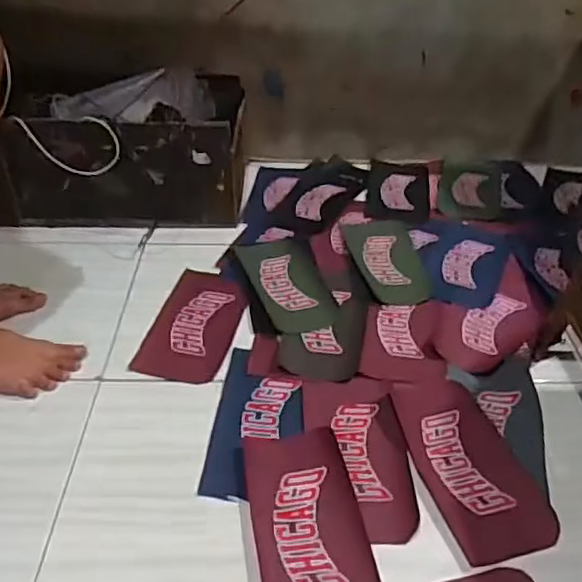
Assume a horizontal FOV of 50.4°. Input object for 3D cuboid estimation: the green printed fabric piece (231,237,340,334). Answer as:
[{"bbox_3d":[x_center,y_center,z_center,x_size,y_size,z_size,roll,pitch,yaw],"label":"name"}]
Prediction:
[{"bbox_3d":[-0.001,-0.022,1.208,0.140,0.010,0.292,-10,39,-15],"label":"green printed fabric piece"}]

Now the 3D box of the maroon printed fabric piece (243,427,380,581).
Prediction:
[{"bbox_3d":[0.023,0.299,0.774,0.135,0.026,0.271,-5,38,-9],"label":"maroon printed fabric piece"}]

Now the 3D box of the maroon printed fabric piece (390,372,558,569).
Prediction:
[{"bbox_3d":[0.249,0.236,0.873,0.144,0.011,0.293,-8,39,-13],"label":"maroon printed fabric piece"}]

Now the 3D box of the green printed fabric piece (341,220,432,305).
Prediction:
[{"bbox_3d":[0.208,-0.069,1.284,0.144,0.011,0.294,-6,38,-10],"label":"green printed fabric piece"}]

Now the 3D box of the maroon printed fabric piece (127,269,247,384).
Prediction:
[{"bbox_3d":[-0.167,0.055,1.109,0.142,0.008,0.289,8,38,7],"label":"maroon printed fabric piece"}]

